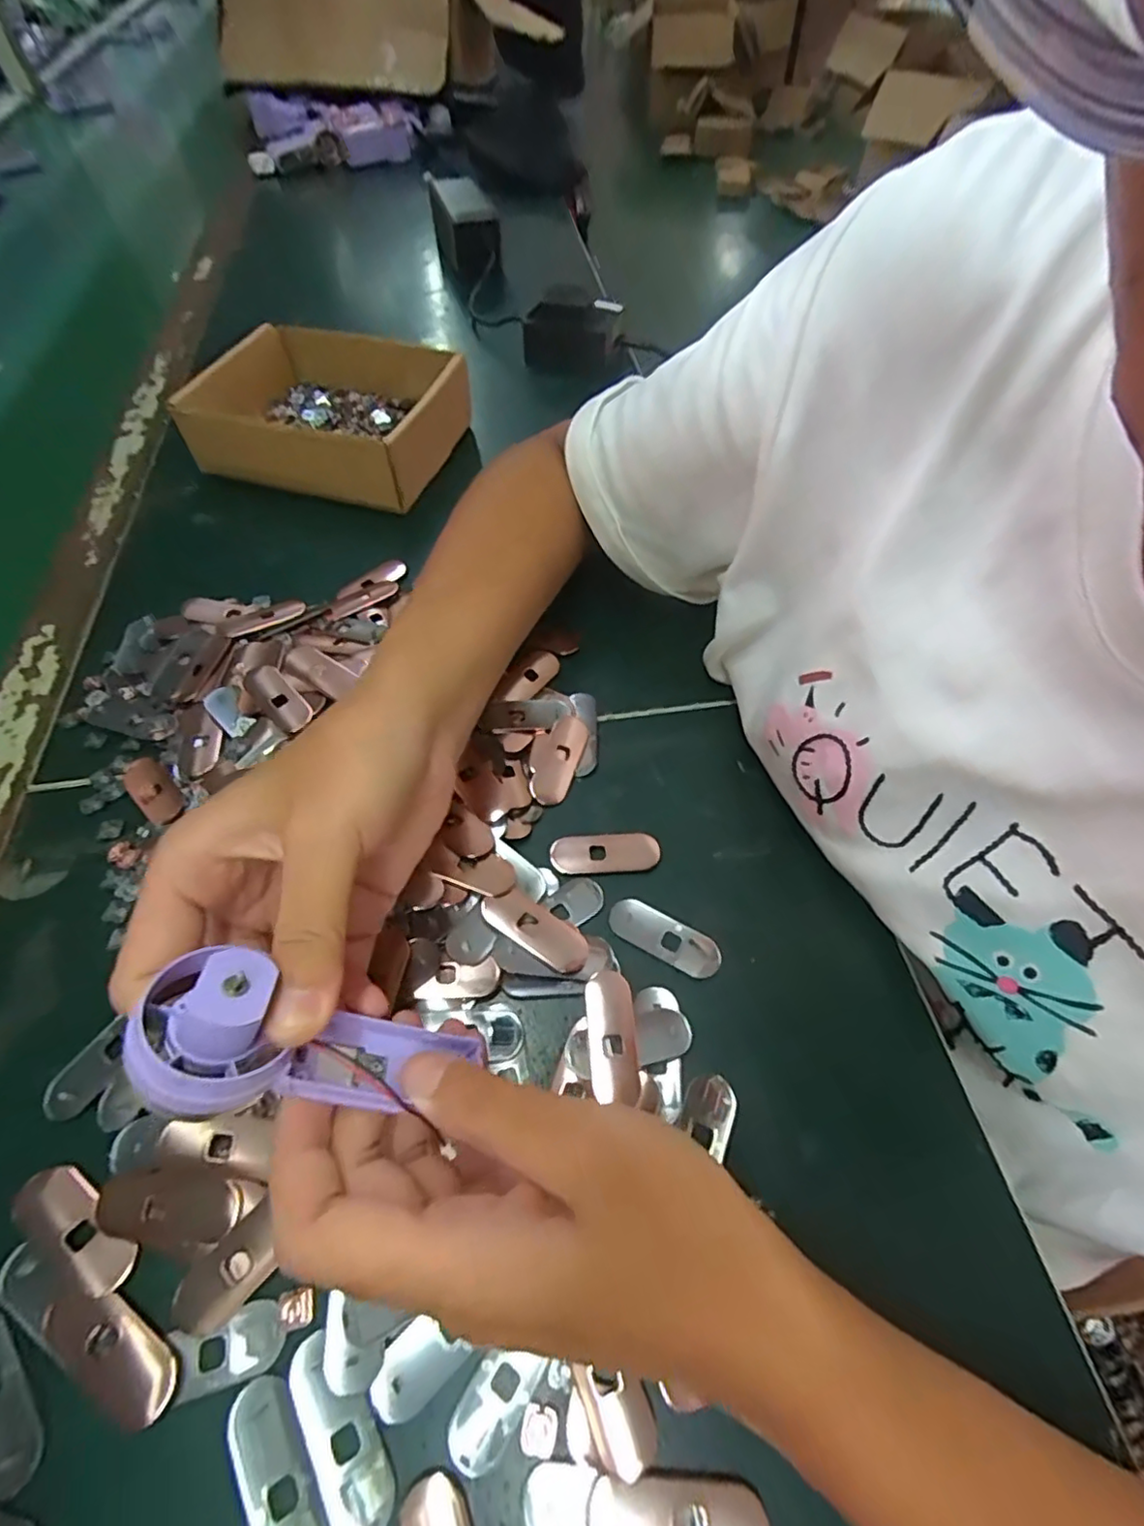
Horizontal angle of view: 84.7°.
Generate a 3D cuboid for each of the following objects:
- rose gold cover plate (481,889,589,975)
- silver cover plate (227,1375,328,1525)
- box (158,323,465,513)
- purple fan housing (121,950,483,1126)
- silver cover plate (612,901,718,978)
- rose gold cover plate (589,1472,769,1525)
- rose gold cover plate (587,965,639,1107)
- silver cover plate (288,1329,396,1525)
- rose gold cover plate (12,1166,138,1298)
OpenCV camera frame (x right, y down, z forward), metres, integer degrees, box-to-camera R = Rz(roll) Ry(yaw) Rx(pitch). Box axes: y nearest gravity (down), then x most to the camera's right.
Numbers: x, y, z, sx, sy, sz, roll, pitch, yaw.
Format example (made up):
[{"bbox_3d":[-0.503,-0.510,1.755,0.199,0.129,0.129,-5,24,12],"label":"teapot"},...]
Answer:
[{"bbox_3d":[-0.016,0.071,0.270,0.049,0.004,0.019,31,59,10],"label":"rose gold cover plate"},{"bbox_3d":[-0.087,0.211,0.183,0.019,0.004,0.049,-29,61,-17],"label":"silver cover plate"},{"bbox_3d":[-0.172,-0.259,0.460,0.174,0.050,0.148,8,57,6],"label":"box"},{"bbox_3d":[-0.069,0.077,0.174,0.022,0.088,0.035,-29,48,35],"label":"purple fan housing"},{"bbox_3d":[0.040,0.075,0.272,0.049,0.004,0.019,24,60,16],"label":"silver cover plate"},{"bbox_3d":[0.030,0.215,0.176,0.048,0.005,0.019,0,57,1],"label":"rose gold cover plate"},{"bbox_3d":[0.016,0.106,0.247,0.018,0.004,0.048,-3,49,-2],"label":"rose gold cover plate"},{"bbox_3d":[-0.070,0.200,0.188,0.019,0.004,0.049,-31,61,-18],"label":"silver cover plate"},{"bbox_3d":[-0.170,0.158,0.214,0.051,0.004,0.019,24,60,16],"label":"rose gold cover plate"}]

